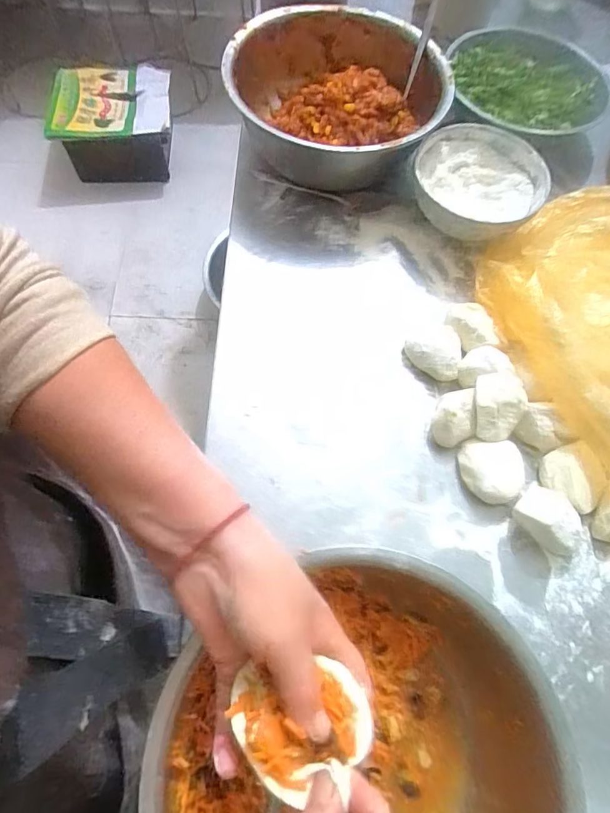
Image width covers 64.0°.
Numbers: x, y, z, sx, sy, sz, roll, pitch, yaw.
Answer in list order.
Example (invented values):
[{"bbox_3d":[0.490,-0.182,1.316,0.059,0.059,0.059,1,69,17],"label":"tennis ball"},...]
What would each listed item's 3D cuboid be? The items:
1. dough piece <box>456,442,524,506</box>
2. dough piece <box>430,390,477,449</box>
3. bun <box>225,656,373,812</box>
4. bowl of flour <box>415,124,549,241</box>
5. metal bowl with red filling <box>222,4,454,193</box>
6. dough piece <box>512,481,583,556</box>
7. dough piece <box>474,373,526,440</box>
[{"bbox_3d":[0.166,0.058,0.430,0.056,0.024,0.053,2,67,-1],"label":"dough piece"},{"bbox_3d":[0.136,0.009,0.448,0.036,0.037,0.052,7,67,1],"label":"dough piece"},{"bbox_3d":[0.000,0.167,0.253,0.070,0.022,0.057,-5,68,-4],"label":"bun"},{"bbox_3d":[0.190,-0.247,0.543,0.136,0.056,0.145,1,67,-1],"label":"bowl of flour"},{"bbox_3d":[0.035,-0.352,0.568,0.231,0.089,0.229,1,67,-1],"label":"metal bowl with red filling"},{"bbox_3d":[0.205,0.094,0.409,0.053,0.035,0.045,37,71,13],"label":"dough piece"},{"bbox_3d":[0.176,0.000,0.437,0.046,0.027,0.056,5,67,1],"label":"dough piece"}]

